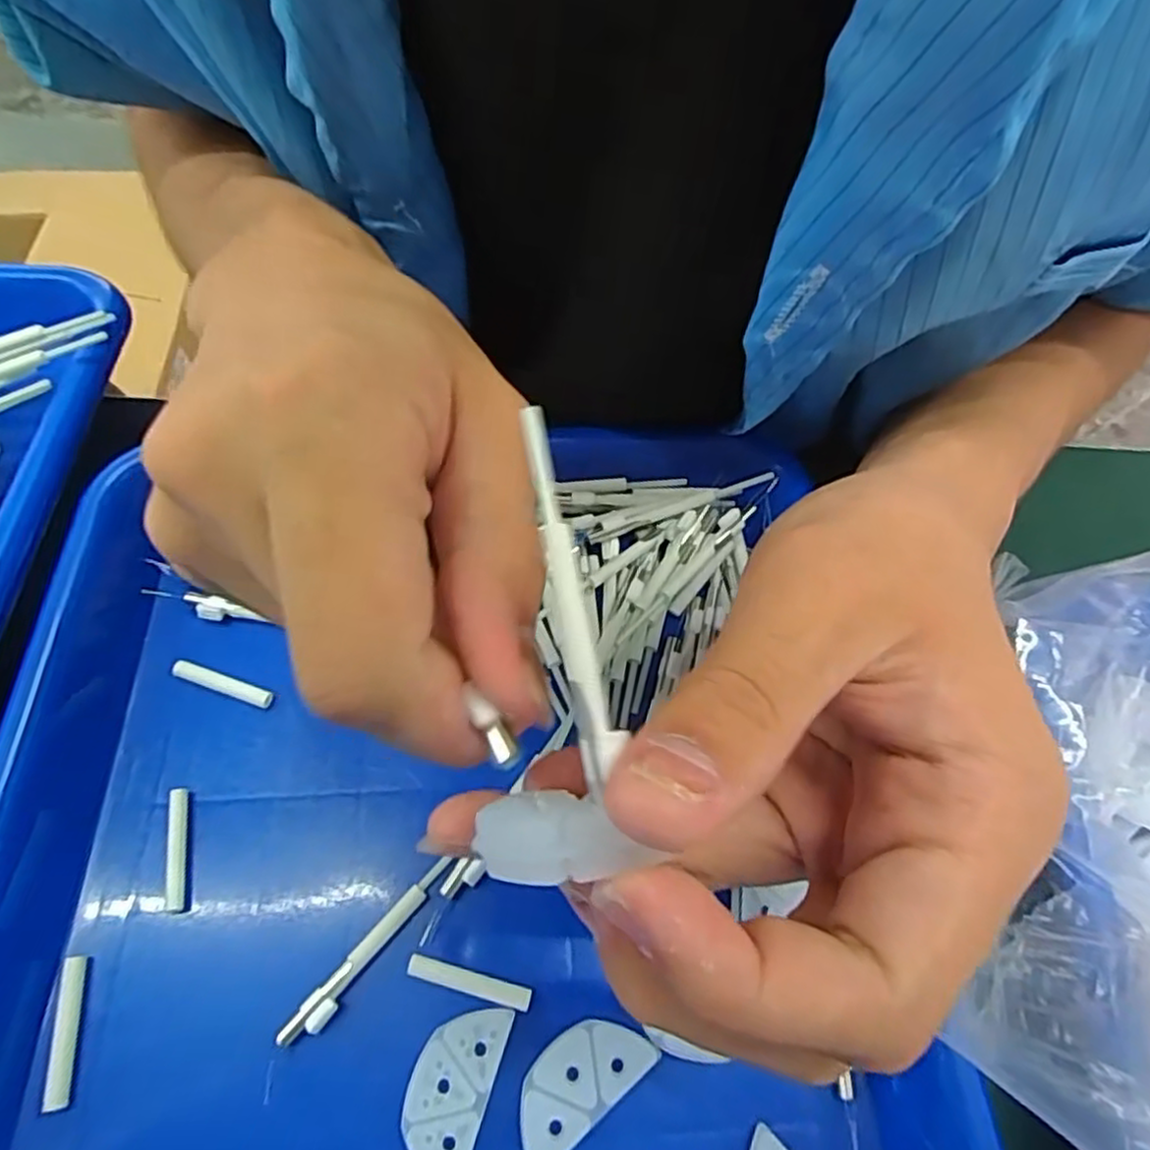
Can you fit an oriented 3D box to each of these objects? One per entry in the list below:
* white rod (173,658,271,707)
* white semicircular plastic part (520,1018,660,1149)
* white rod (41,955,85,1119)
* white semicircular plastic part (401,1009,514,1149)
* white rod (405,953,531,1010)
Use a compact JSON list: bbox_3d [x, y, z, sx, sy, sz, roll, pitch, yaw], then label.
[{"bbox_3d":[-0.114,0.035,0.232,0.034,0.004,0.006,17,61,7],"label":"white rod"},{"bbox_3d":[0.000,0.127,0.181,0.038,0.005,0.020,-35,68,-20],"label":"white semicircular plastic part"},{"bbox_3d":[-0.130,0.117,0.184,0.005,0.004,0.033,-9,61,-7],"label":"white rod"},{"bbox_3d":[-0.031,0.128,0.179,0.020,0.004,0.038,17,61,7],"label":"white semicircular plastic part"},{"bbox_3d":[-0.028,0.108,0.191,0.033,0.004,0.006,15,61,5],"label":"white rod"}]

